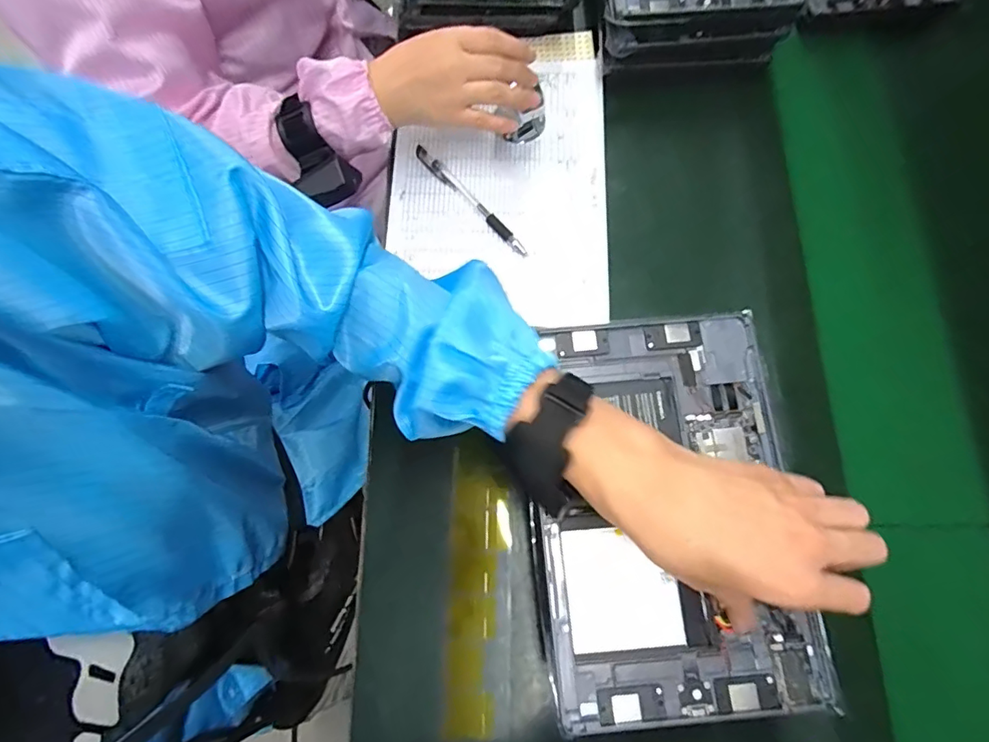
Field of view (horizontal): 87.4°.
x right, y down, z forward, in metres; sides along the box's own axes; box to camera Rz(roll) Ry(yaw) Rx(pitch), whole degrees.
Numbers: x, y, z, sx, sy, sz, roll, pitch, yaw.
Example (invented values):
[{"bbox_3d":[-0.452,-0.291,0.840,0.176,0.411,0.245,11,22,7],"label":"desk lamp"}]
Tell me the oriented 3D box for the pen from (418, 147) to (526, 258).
[{"bbox_3d":[-0.023,-0.169,0.508,0.014,0.008,0.160,-41,77,-11],"label":"pen"}]

